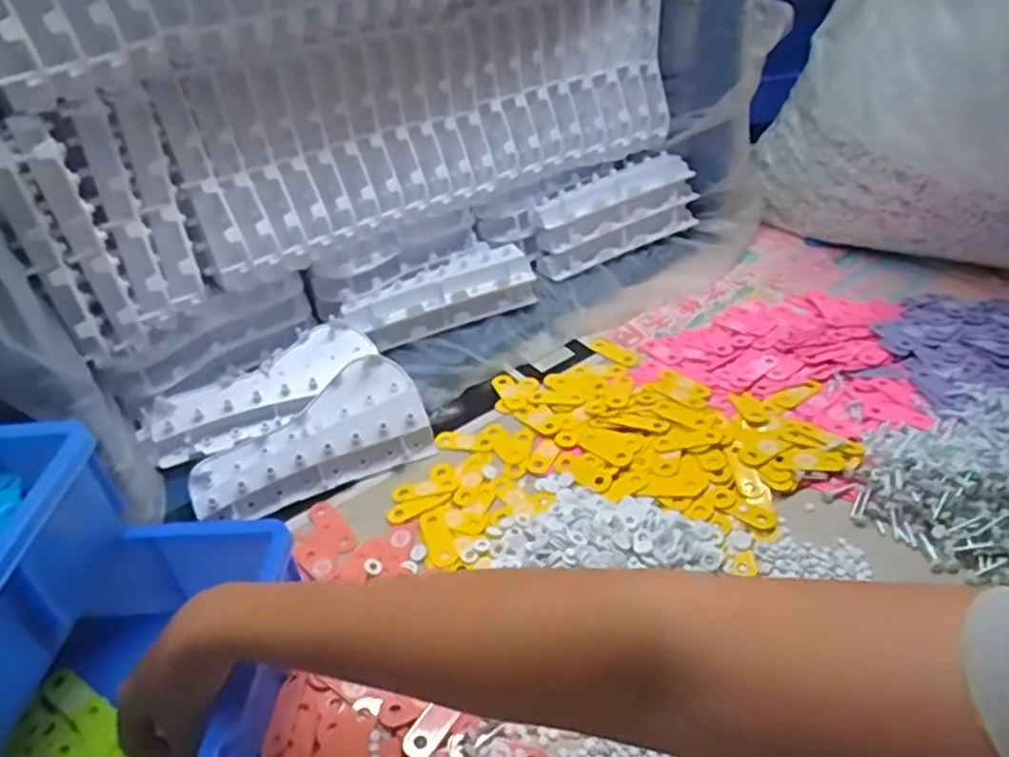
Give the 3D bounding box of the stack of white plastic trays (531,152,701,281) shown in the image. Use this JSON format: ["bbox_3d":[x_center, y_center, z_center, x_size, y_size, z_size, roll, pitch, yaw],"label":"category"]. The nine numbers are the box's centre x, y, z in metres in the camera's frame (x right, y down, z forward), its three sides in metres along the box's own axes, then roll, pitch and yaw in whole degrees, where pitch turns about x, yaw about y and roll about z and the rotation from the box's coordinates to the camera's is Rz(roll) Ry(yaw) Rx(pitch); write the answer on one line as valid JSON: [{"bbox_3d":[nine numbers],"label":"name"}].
[{"bbox_3d":[0.148,-0.219,0.937,0.234,0.104,0.046,-26,20,-18],"label":"stack of white plastic trays"}]

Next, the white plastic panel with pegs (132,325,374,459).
[{"bbox_3d":[-0.245,0.008,0.716,0.234,0.031,0.079,-24,42,-23],"label":"white plastic panel with pegs"}]

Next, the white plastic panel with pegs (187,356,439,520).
[{"bbox_3d":[-0.185,0.061,0.672,0.226,0.056,0.088,-27,43,-25],"label":"white plastic panel with pegs"}]

